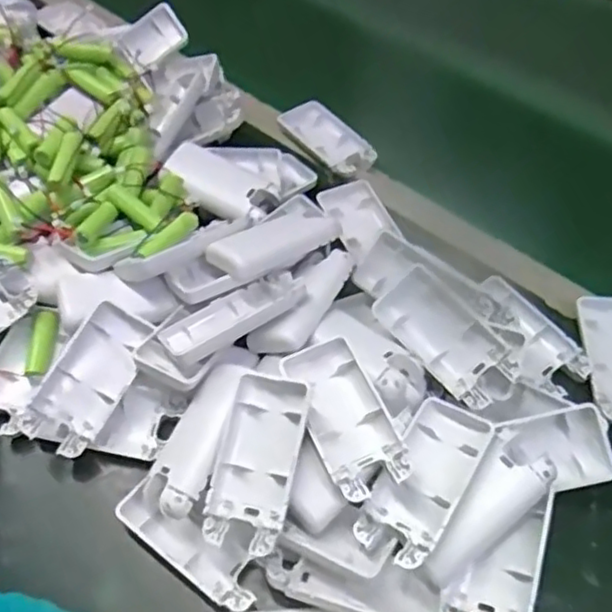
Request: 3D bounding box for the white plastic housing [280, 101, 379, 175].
[{"bbox_3d":[0.019,-0.147,0.568,0.047,0.015,0.091,-36,63,-23],"label":"white plastic housing"}]

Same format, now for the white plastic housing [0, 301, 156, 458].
[{"bbox_3d":[-0.136,0.045,0.408,0.046,0.022,0.093,37,76,-13],"label":"white plastic housing"}]

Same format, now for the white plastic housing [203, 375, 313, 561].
[{"bbox_3d":[-0.027,0.086,0.363,0.043,0.022,0.092,12,74,9],"label":"white plastic housing"}]

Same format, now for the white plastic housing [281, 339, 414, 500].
[{"bbox_3d":[0.023,0.066,0.380,0.047,0.025,0.093,-17,57,-12],"label":"white plastic housing"}]

